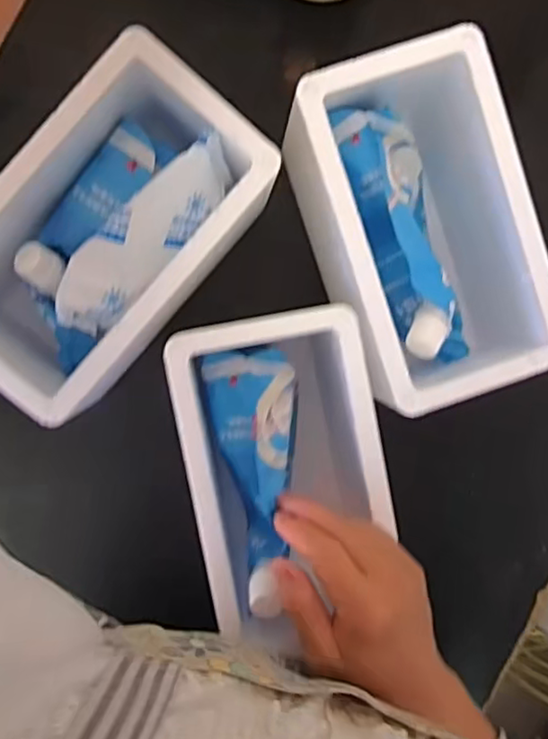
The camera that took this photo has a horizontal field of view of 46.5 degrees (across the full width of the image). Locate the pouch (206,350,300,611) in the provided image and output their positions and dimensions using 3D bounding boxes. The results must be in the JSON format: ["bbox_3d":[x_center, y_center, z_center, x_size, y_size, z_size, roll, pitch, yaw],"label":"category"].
[{"bbox_3d":[-0.012,0.074,0.434,0.061,0.040,0.172,-3,83,-2],"label":"pouch"}]

